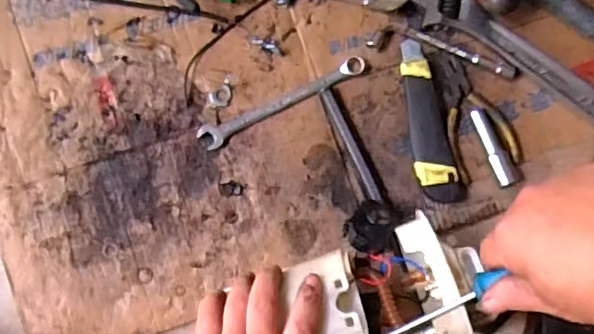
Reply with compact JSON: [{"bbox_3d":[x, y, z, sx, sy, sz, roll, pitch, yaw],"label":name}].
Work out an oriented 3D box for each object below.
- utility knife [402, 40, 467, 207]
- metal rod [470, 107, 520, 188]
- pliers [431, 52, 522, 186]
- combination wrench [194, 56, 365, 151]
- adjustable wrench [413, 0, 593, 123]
[{"bbox_3d":[0.125,-0.045,0.579,0.039,0.017,0.162,-14,86,-5],"label":"utility knife"},{"bbox_3d":[0.191,-0.020,0.581,0.022,0.015,0.080,-24,87,-5],"label":"metal rod"},{"bbox_3d":[0.180,-0.053,0.590,0.069,0.007,0.128,-9,86,-4],"label":"pliers"},{"bbox_3d":[-0.013,-0.064,0.579,0.172,0.013,0.022,-26,87,-5],"label":"combination wrench"},{"bbox_3d":[0.237,-0.111,0.596,0.274,0.018,0.065,35,84,0],"label":"adjustable wrench"}]

